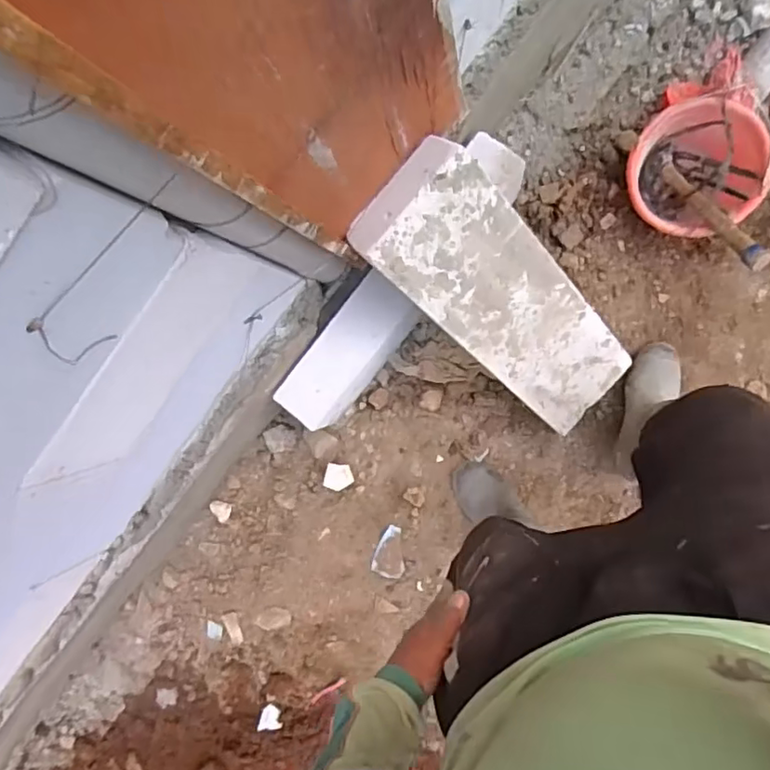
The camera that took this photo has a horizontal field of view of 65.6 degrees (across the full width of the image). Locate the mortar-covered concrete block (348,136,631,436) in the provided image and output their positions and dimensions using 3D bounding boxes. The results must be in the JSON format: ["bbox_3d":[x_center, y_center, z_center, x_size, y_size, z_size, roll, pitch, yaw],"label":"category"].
[{"bbox_3d":[0.203,-0.128,0.987,0.196,0.088,0.578,-48,124,8],"label":"mortar-covered concrete block"}]

